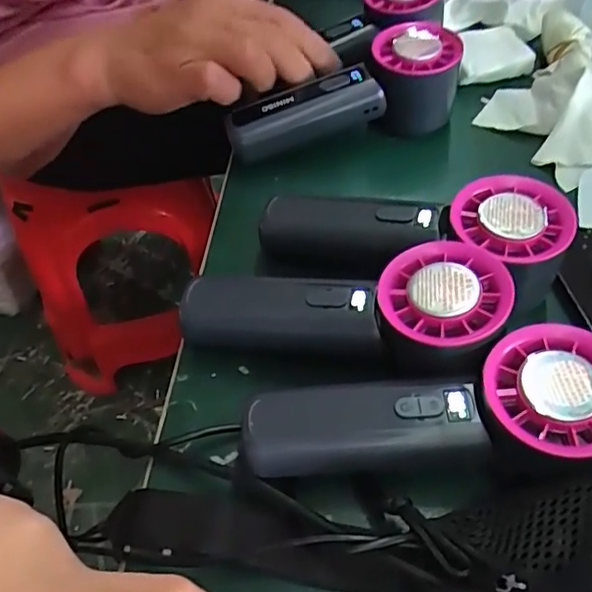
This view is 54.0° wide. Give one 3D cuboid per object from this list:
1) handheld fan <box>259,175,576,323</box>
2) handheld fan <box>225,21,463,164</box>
[{"bbox_3d":[0.057,-0.026,0.308,0.158,0.052,0.065,3,54,7],"label":"handheld fan"},{"bbox_3d":[0.033,-0.131,0.388,0.161,0.055,0.057,-20,54,-10],"label":"handheld fan"}]

